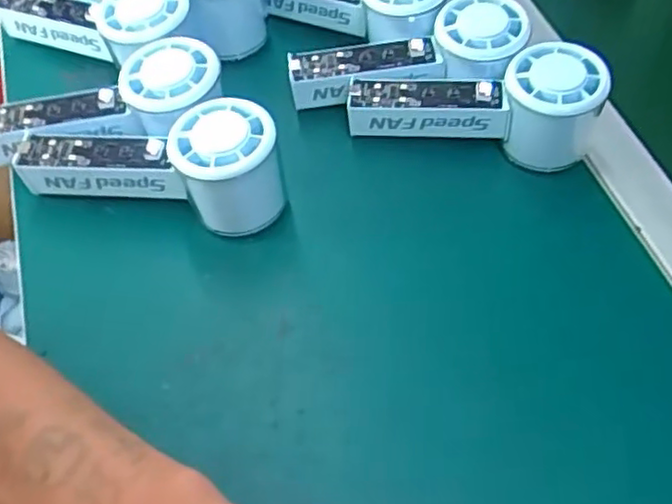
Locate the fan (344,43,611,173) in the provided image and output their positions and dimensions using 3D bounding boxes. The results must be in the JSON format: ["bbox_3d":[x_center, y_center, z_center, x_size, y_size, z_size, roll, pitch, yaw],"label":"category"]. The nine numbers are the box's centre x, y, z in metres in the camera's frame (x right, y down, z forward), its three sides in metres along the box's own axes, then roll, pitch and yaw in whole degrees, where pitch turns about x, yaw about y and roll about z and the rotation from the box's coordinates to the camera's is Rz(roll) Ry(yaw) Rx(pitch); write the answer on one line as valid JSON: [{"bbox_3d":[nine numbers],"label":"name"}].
[{"bbox_3d":[0.084,-0.095,0.415,0.149,0.059,0.049,12,58,7],"label":"fan"}]

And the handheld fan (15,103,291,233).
[{"bbox_3d":[-0.106,-0.052,0.384,0.149,0.055,0.049,9,57,5],"label":"handheld fan"}]

